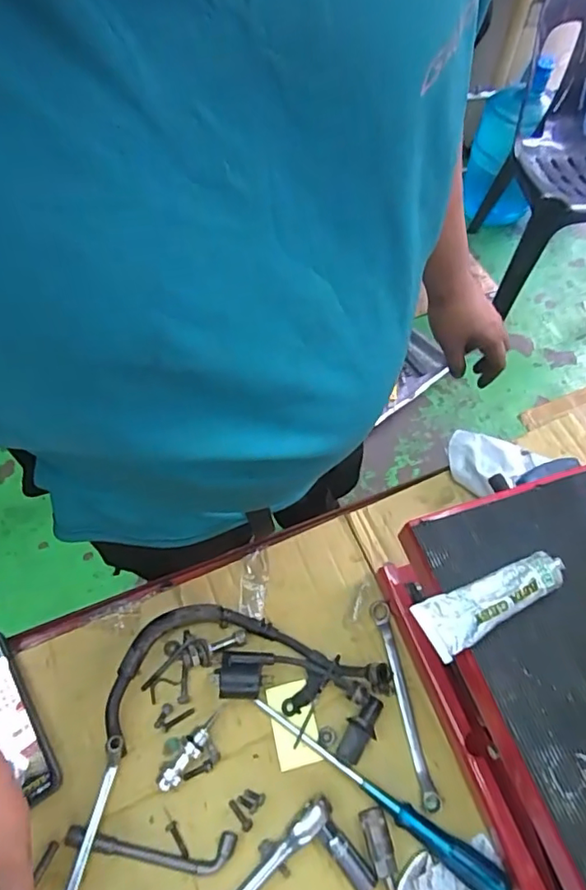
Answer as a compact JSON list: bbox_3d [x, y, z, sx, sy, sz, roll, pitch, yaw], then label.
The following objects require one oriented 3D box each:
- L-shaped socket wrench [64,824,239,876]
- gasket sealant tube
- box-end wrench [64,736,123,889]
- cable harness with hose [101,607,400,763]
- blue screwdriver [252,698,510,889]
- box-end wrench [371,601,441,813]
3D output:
[{"bbox_3d":[-0.126,0.356,0.478,0.150,0.010,0.031,3,60,-1],"label":"L-shaped socket wrench"},{"bbox_3d":[0.156,0.120,0.429,0.118,0.021,0.043,-23,64,-15],"label":"gasket sealant tube"},{"bbox_3d":[-0.182,0.355,0.468,0.014,0.022,0.184,10,60,3],"label":"box-end wrench"},{"bbox_3d":[-0.046,0.229,0.536,0.253,0.041,0.135,2,60,-1],"label":"cable harness with hose"},{"bbox_3d":[0.074,0.318,0.499,0.262,0.024,0.025,32,64,15],"label":"blue screwdriver"},{"bbox_3d":[0.111,0.254,0.548,0.017,0.009,0.191,-9,61,-7],"label":"box-end wrench"}]

